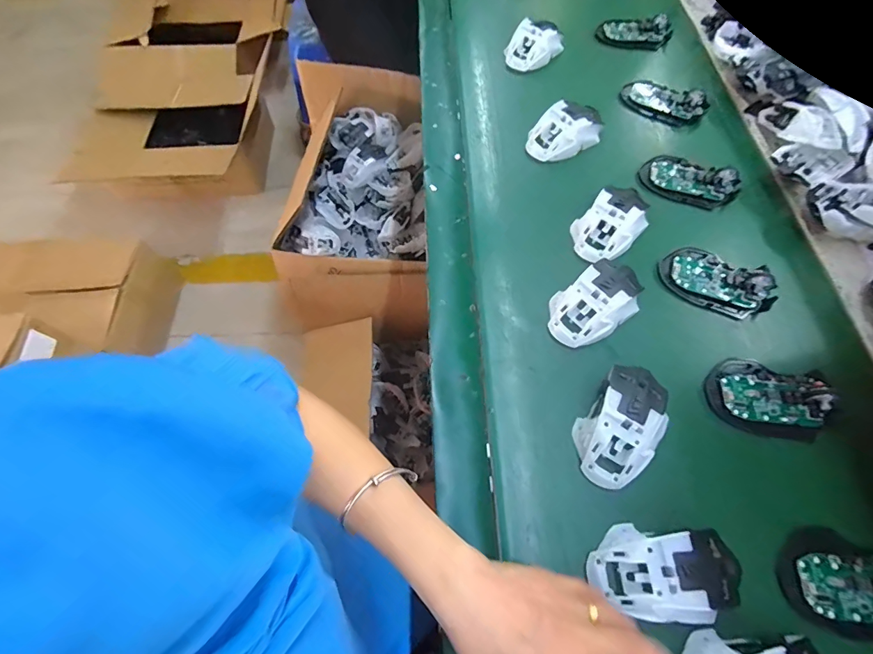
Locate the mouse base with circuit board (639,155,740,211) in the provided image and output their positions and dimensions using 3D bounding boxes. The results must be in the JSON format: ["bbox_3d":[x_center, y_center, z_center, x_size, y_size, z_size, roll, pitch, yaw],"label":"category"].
[{"bbox_3d":[0.317,-0.185,0.523,0.110,0.026,0.060,30,68,14],"label":"mouse base with circuit board"}]

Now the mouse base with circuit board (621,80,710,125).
[{"bbox_3d":[0.322,-0.322,0.588,0.113,0.023,0.058,29,68,14],"label":"mouse base with circuit board"}]

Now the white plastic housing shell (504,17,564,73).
[{"bbox_3d":[0.147,-0.426,0.630,0.062,0.038,0.095,36,70,16],"label":"white plastic housing shell"}]

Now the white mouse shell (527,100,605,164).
[{"bbox_3d":[0.170,-0.259,0.550,0.102,0.037,0.066,-31,68,-13],"label":"white mouse shell"}]

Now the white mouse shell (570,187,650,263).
[{"bbox_3d":[0.201,-0.120,0.479,0.097,0.030,0.062,-39,70,-16],"label":"white mouse shell"}]

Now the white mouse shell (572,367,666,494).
[{"bbox_3d":[0.169,0.087,0.379,0.062,0.029,0.112,33,69,15],"label":"white mouse shell"}]

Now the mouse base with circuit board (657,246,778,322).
[{"bbox_3d":[0.309,-0.053,0.458,0.115,0.024,0.071,30,68,14],"label":"mouse base with circuit board"}]

